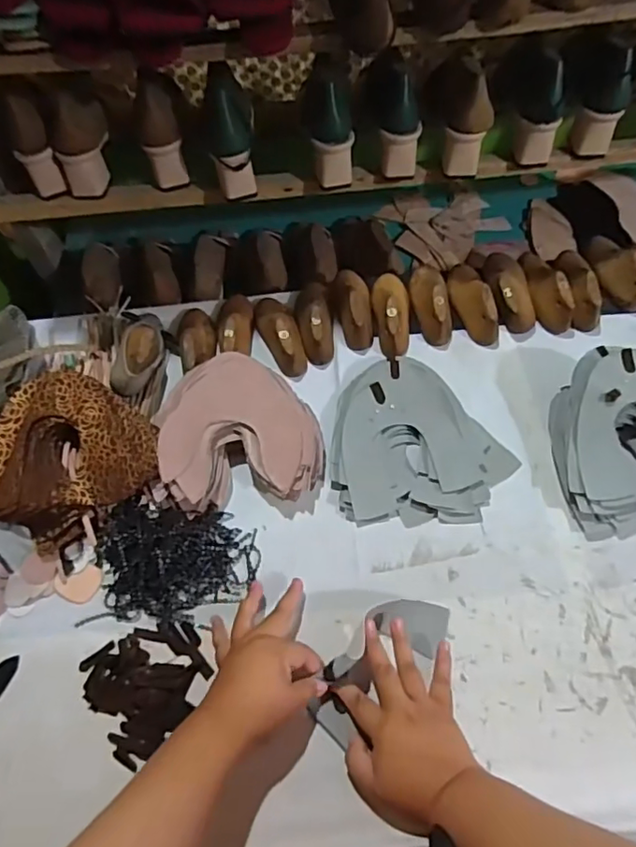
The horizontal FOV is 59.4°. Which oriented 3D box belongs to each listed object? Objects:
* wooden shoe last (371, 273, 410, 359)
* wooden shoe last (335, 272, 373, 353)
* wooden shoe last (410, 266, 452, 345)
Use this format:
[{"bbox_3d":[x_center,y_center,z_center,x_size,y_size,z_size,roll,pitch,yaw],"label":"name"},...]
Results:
[{"bbox_3d":[0.105,-0.159,0.774,0.057,0.047,0.148,-2,60,3],"label":"wooden shoe last"},{"bbox_3d":[0.051,-0.173,0.784,0.051,0.048,0.139,-5,60,2],"label":"wooden shoe last"},{"bbox_3d":[0.160,-0.175,0.782,0.054,0.052,0.135,-3,60,3],"label":"wooden shoe last"}]

